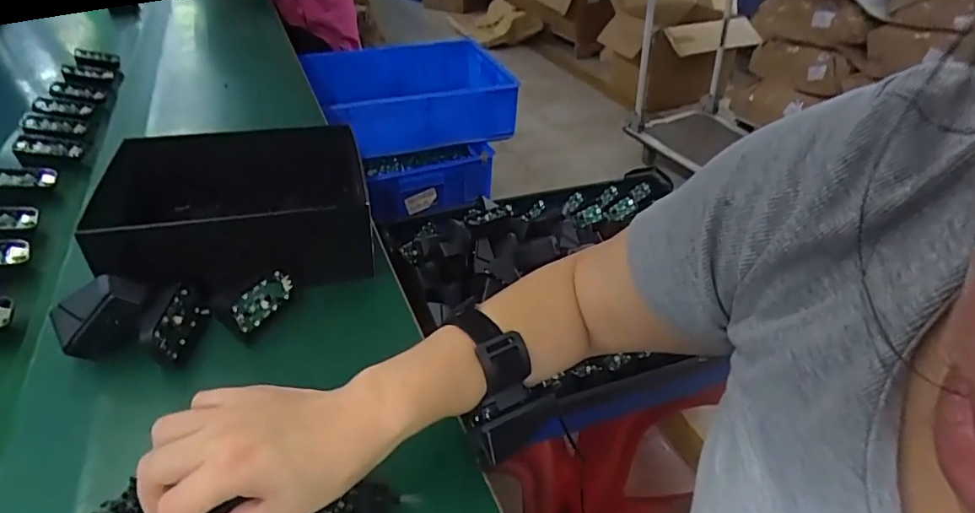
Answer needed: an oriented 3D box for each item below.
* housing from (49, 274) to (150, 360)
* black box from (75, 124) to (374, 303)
[{"bbox_3d":[-0.301,0.047,0.422,0.070,0.052,0.034,-50,40,-13],"label":"housing"},{"bbox_3d":[-0.236,-0.046,0.534,0.219,0.091,0.176,-9,37,-15],"label":"black box"}]

